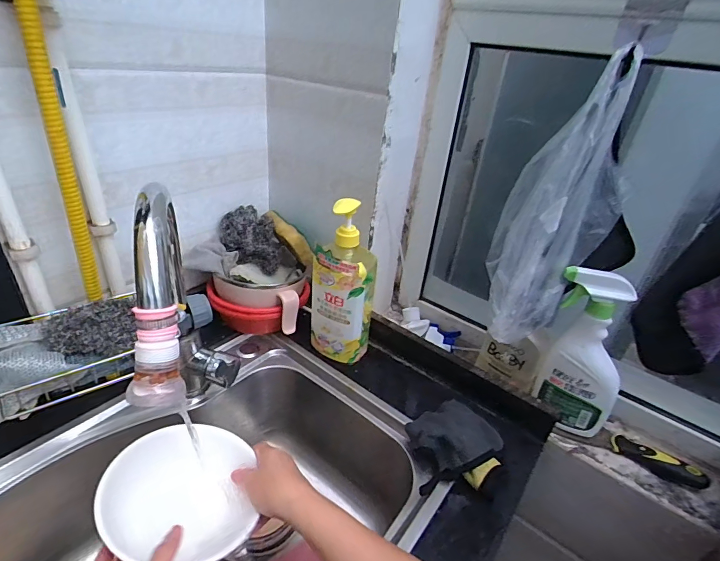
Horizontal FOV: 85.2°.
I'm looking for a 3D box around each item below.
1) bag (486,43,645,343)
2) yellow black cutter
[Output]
[{"bbox_3d":[0.242,-0.081,0.491,0.129,0.319,0.114,26,36,29],"label":"bag"},{"bbox_3d":[0.411,0.249,0.539,0.109,0.029,0.022,29,38,32],"label":"yellow black cutter"}]

